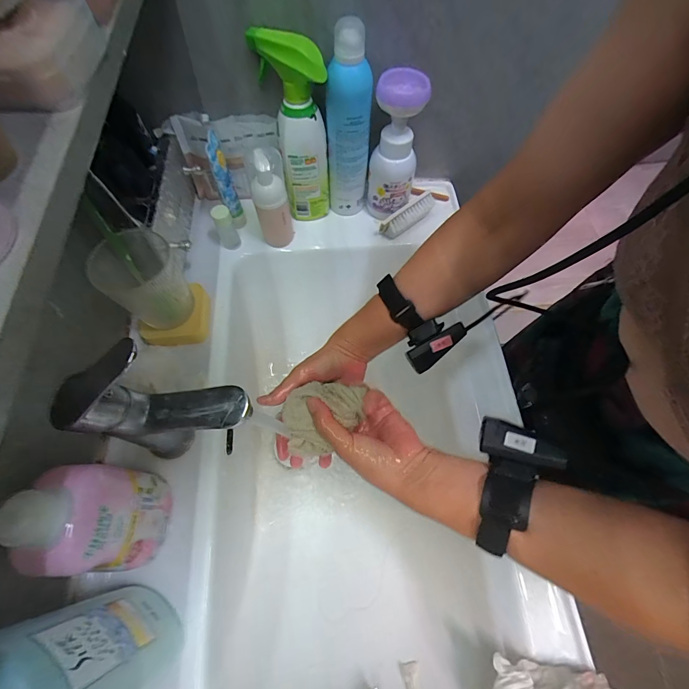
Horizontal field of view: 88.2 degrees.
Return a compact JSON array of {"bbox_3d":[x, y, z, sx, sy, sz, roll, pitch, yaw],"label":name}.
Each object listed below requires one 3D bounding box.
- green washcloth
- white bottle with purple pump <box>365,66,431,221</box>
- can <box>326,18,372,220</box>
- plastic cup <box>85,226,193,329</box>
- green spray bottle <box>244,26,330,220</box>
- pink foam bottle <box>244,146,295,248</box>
[{"bbox_3d":[-0.024,0.074,0.369,0.083,0.046,0.068,0,68,-3],"label":"green washcloth"},{"bbox_3d":[0.068,-0.270,0.501,0.064,0.175,0.071,3,70,-1],"label":"white bottle with purple pump"},{"bbox_3d":[0.006,-0.279,0.478,0.059,0.228,0.051,3,70,-1],"label":"can"},{"bbox_3d":[-0.238,-0.084,0.431,0.079,0.099,0.092,-16,71,-8],"label":"plastic cup"},{"bbox_3d":[-0.064,-0.284,0.482,0.065,0.218,0.085,-21,72,-10],"label":"green spray bottle"},{"bbox_3d":[-0.102,-0.198,0.502,0.049,0.162,0.039,-11,71,-6],"label":"pink foam bottle"}]

